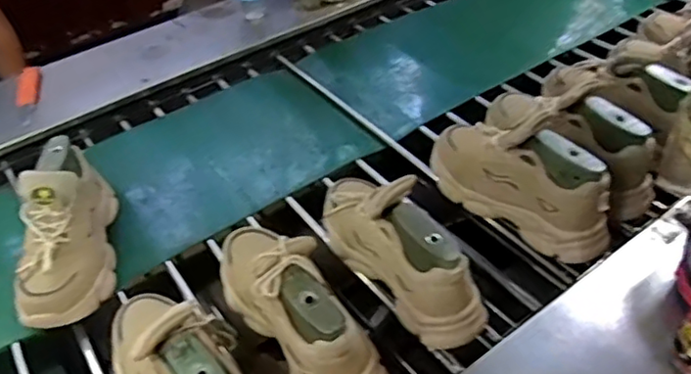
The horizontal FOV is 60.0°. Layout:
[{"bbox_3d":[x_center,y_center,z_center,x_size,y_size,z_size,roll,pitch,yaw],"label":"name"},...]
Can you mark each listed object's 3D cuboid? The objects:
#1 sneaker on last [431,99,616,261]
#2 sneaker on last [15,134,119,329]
[{"bbox_3d":[0.242,-0.020,0.860,0.091,0.146,0.290,-32,49,-27],"label":"sneaker on last"},{"bbox_3d":[-0.398,0.053,0.835,0.106,0.147,0.242,-14,44,-9],"label":"sneaker on last"}]

